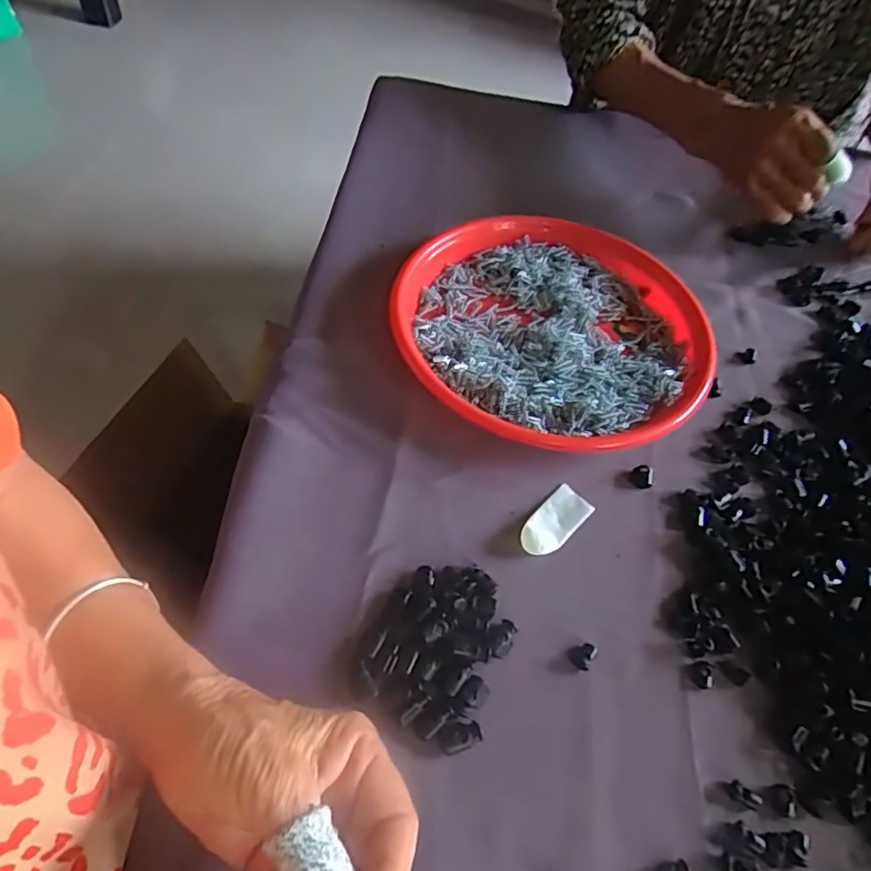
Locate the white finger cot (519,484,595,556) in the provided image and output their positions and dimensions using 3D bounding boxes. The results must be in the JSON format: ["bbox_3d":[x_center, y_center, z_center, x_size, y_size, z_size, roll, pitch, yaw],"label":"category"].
[{"bbox_3d":[0.075,0.054,0.378,0.025,0.009,0.056,39,61,21],"label":"white finger cot"}]

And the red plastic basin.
[{"bbox_3d":[0.090,-0.086,0.463,0.227,0.038,0.226,2,54,-3],"label":"red plastic basin"}]

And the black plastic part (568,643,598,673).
[{"bbox_3d":[0.082,0.121,0.333,0.015,0.004,0.013,-32,62,-24],"label":"black plastic part"}]

